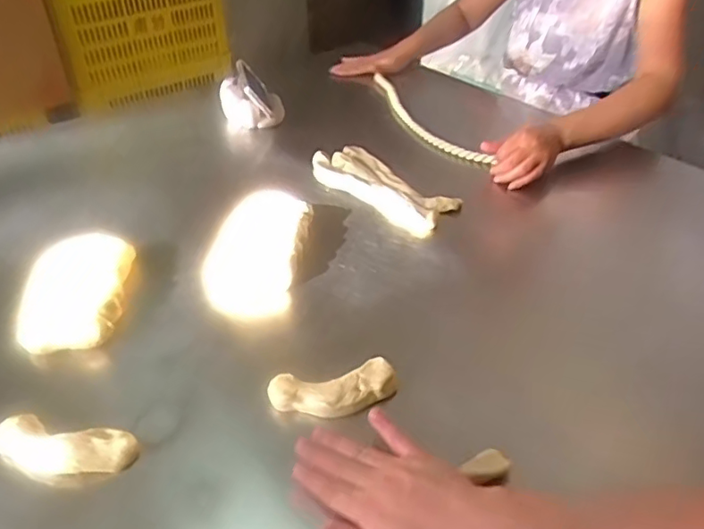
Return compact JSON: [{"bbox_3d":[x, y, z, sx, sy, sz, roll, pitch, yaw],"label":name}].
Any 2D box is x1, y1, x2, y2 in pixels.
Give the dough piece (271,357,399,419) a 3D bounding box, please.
[{"bbox_3d":[-0.018,0.134,0.621,0.134,0.023,0.050,-8,39,-9],"label":"dough piece"}]

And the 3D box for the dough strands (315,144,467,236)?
[{"bbox_3d":[0.046,-0.127,0.966,0.088,0.042,0.270,-30,47,-32],"label":"dough strands"}]

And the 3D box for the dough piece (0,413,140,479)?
[{"bbox_3d":[-0.282,0.177,0.570,0.139,0.029,0.049,6,39,9],"label":"dough piece"}]

